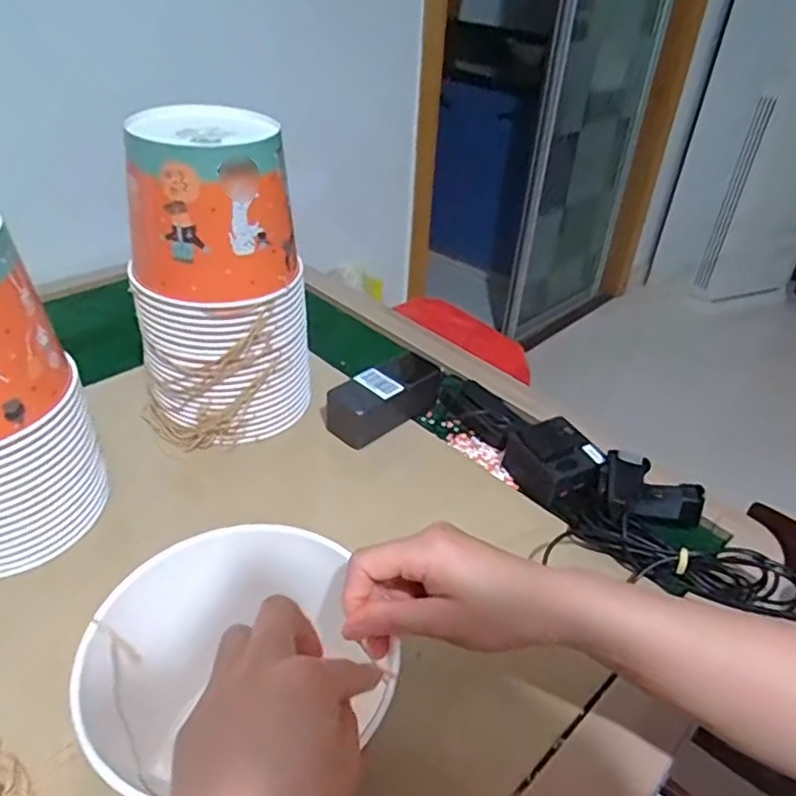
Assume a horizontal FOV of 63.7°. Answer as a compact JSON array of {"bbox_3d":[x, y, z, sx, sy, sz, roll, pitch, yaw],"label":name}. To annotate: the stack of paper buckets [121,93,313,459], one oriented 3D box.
[{"bbox_3d":[-0.174,-0.111,0.624,0.156,0.288,0.131,-8,38,-15],"label":"stack of paper buckets"}]

